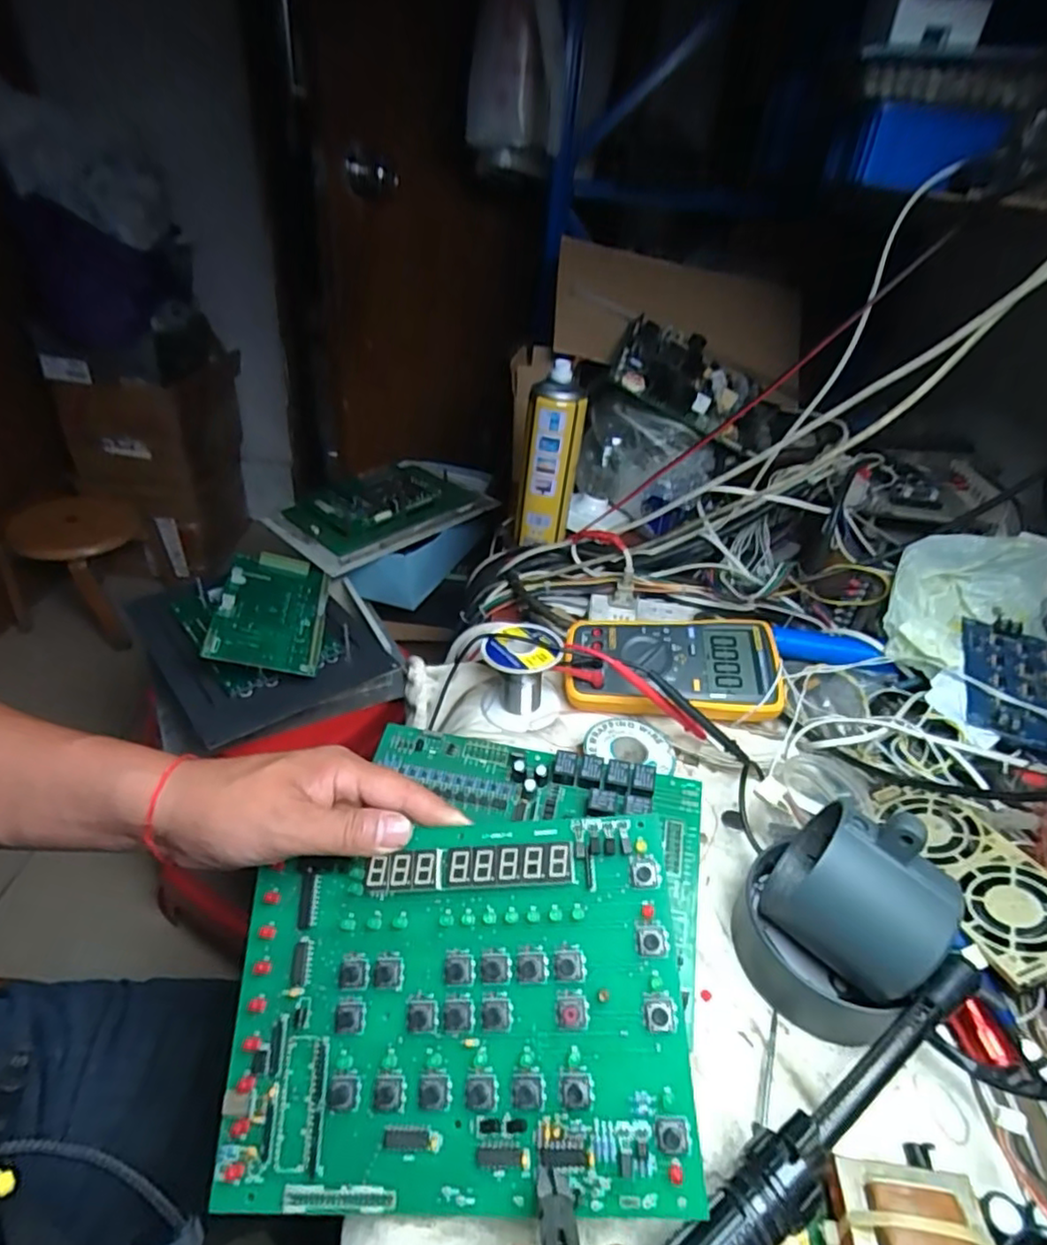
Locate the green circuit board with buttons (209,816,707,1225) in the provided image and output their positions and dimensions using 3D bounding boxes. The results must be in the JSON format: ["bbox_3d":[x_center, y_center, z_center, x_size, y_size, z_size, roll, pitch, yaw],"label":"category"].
[{"bbox_3d":[-0.035,0.181,0.305,0.211,0.009,0.156,-6,64,7],"label":"green circuit board with buttons"}]

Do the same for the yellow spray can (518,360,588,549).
[{"bbox_3d":[0.032,-0.191,0.746,0.061,0.201,0.066,8,36,3],"label":"yellow spray can"}]

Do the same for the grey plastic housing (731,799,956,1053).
[{"bbox_3d":[0.186,0.159,0.365,0.089,0.115,0.079,31,43,31],"label":"grey plastic housing"}]

